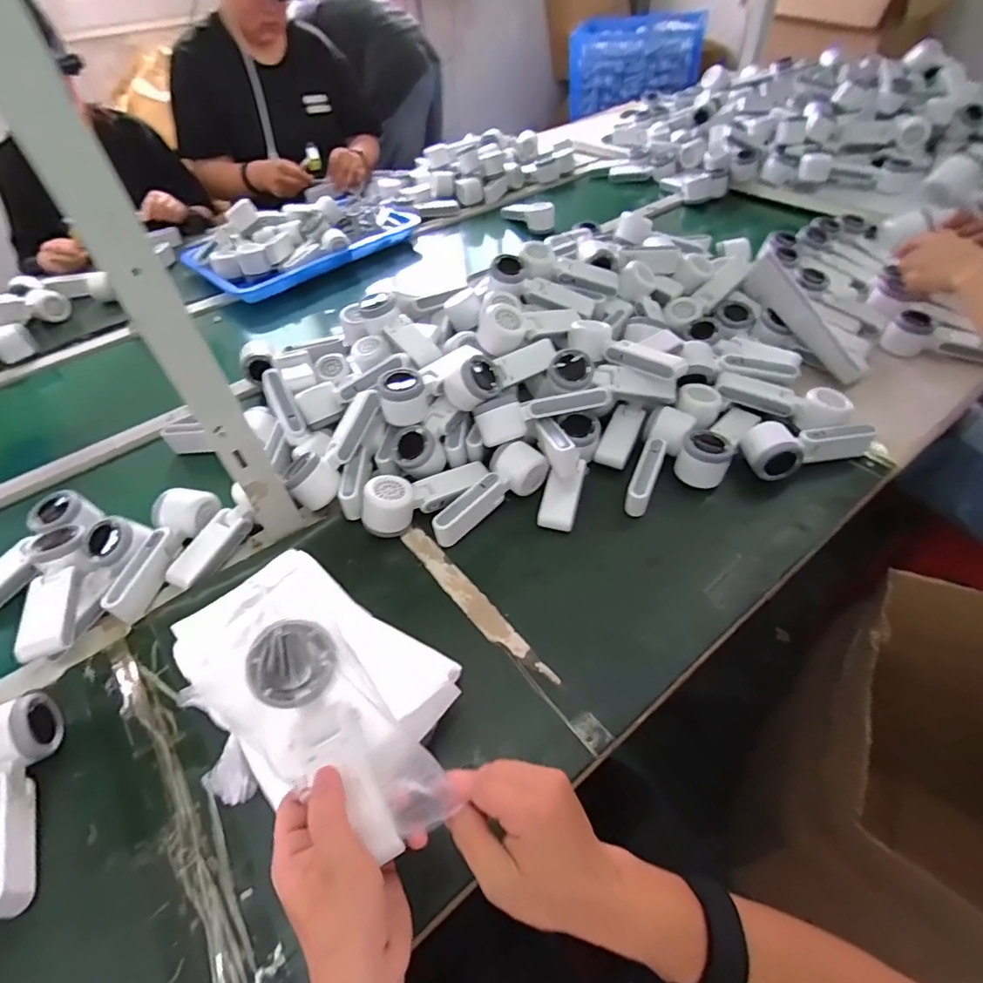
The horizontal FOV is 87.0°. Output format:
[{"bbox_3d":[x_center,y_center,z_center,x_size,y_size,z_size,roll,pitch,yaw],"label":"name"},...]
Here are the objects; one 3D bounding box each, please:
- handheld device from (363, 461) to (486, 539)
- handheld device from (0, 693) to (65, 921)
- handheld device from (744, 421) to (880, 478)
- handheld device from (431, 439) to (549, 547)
[{"bbox_3d":[-0.079,-0.005,0.630,0.165,0.052,0.048,-27,51,-19],"label":"handheld device"},{"bbox_3d":[-0.407,0.259,0.432,0.057,0.055,0.162,-22,50,-15],"label":"handheld device"},{"bbox_3d":[0.398,-0.047,0.646,0.156,0.062,0.055,1,48,5],"label":"handheld device"},{"bbox_3d":[-0.006,-0.002,0.631,0.165,0.045,0.061,-31,53,-22],"label":"handheld device"}]

